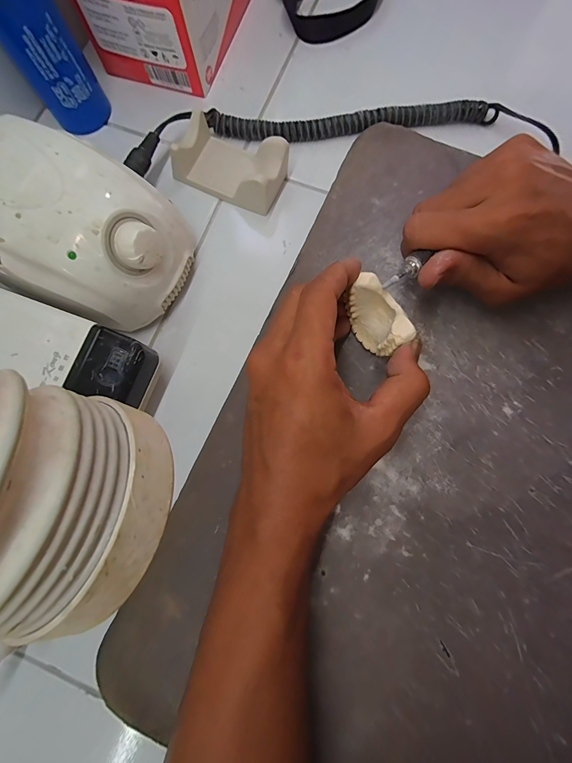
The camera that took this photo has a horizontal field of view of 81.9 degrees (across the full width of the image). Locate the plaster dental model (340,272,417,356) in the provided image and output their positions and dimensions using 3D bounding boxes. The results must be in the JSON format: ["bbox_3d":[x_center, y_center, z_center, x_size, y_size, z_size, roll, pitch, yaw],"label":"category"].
[{"bbox_3d":[0.063,-0.043,0.227,0.022,0.048,0.050,-27,80,-4],"label":"plaster dental model"}]

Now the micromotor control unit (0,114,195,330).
[{"bbox_3d":[-0.146,-0.105,0.233,0.138,0.083,0.108,25,81,6],"label":"micromotor control unit"}]

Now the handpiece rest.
[{"bbox_3d":[-0.043,-0.179,0.270,0.091,0.033,0.048,25,81,6],"label":"handpiece rest"}]

